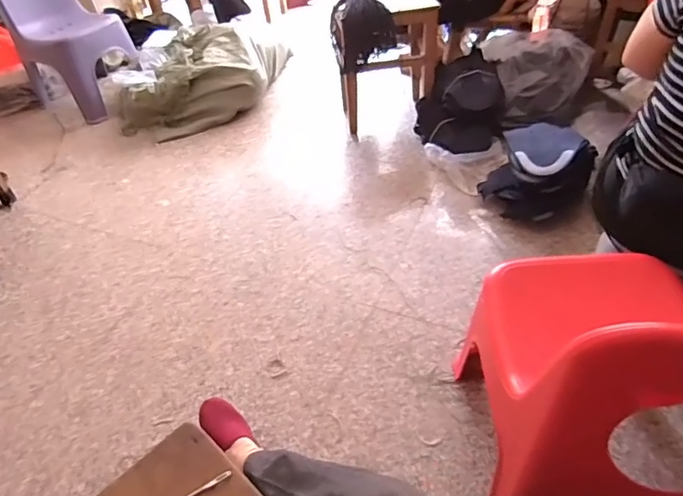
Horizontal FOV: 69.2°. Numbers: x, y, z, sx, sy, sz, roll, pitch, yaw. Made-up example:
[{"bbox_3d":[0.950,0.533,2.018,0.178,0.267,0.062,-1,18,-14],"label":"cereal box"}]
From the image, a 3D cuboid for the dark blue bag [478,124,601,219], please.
[{"bbox_3d":[0.574,-0.219,1.460,0.280,0.196,0.264,20,49,26],"label":"dark blue bag"}]

